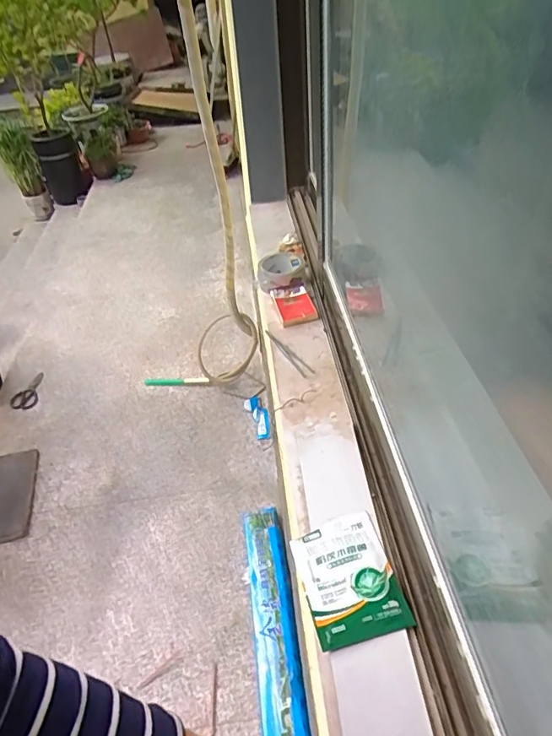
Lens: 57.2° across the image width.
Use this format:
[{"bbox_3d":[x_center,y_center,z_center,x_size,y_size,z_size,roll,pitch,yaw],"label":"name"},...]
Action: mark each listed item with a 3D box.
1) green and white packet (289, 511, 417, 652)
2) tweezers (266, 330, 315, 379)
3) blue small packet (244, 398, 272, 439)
[{"bbox_3d":[0.077,0.225,0.550,0.097,0.006,0.132,-12,41,-7],"label":"green and white packet"},{"bbox_3d":[0.022,-0.026,0.855,0.023,0.014,0.139,-22,43,-18],"label":"tweezers"},{"bbox_3d":[-0.061,0.174,1.795,0.064,0.016,0.194,-15,42,-11],"label":"blue small packet"}]

